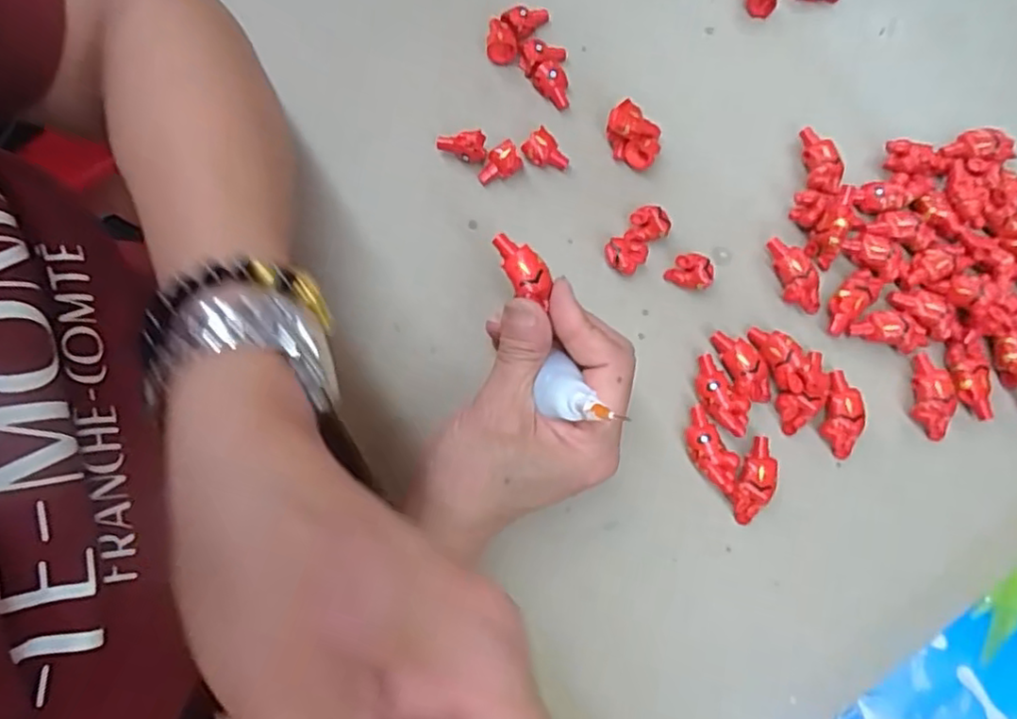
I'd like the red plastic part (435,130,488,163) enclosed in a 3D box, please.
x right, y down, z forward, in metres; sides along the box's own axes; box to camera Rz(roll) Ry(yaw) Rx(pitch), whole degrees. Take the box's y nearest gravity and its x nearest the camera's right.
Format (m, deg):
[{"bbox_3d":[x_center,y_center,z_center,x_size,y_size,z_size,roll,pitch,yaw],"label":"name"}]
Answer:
[{"bbox_3d":[-0.025,-0.115,0.350,0.027,0.018,0.012,7,78,1],"label":"red plastic part"}]

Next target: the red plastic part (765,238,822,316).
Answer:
[{"bbox_3d":[0.148,-0.044,0.336,0.016,0.014,0.041,-16,78,-4],"label":"red plastic part"}]

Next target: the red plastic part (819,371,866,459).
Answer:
[{"bbox_3d":[0.167,0.027,0.324,0.018,0.013,0.041,11,78,2],"label":"red plastic part"}]

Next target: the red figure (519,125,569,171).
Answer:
[{"bbox_3d":[0.020,-0.111,0.349,0.023,0.013,0.015,37,80,7],"label":"red figure"}]

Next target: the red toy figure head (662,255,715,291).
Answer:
[{"bbox_3d":[0.095,-0.046,0.338,0.022,0.015,0.014,23,78,4],"label":"red toy figure head"}]

